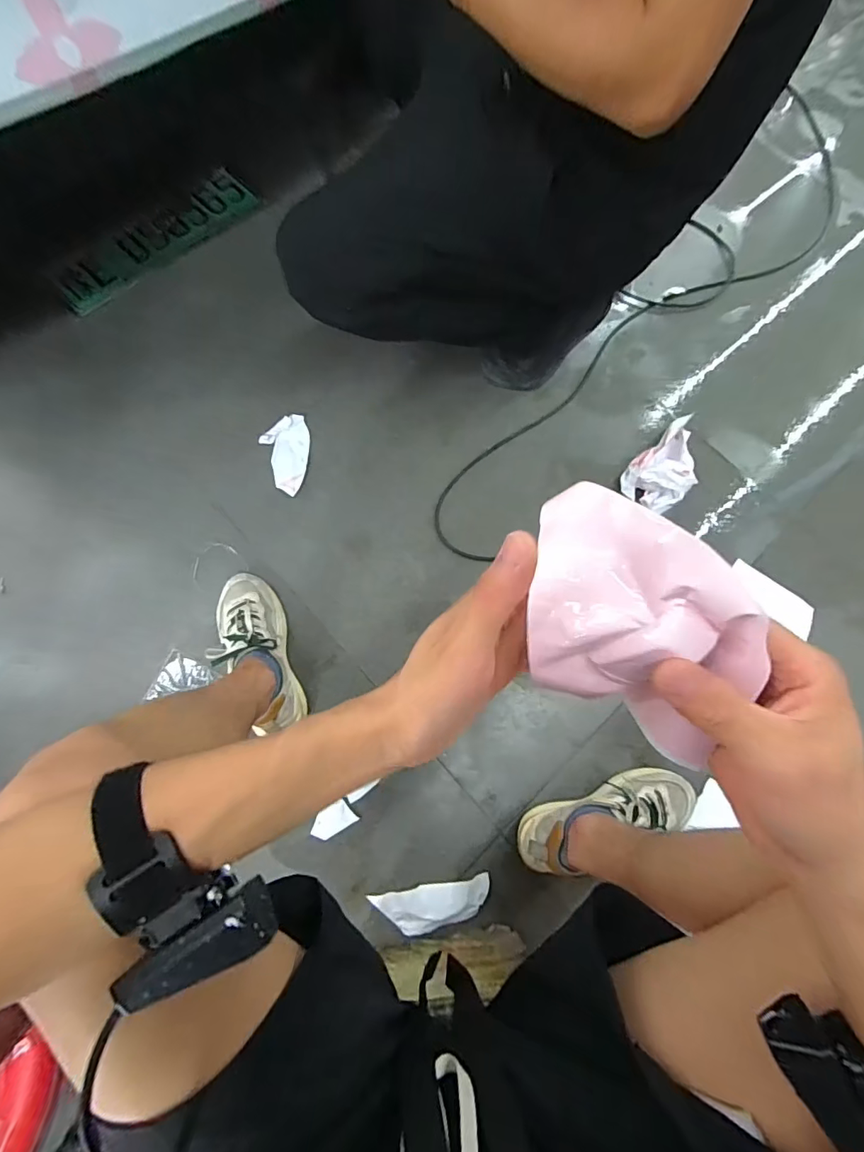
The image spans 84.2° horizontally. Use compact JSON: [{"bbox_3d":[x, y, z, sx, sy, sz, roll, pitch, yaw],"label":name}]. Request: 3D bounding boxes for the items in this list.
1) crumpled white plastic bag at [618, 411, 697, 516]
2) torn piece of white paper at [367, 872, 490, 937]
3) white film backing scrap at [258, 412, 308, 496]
[{"bbox_3d":[0.430,-0.199,0.857,0.180,0.060,0.102,-41,79,-12],"label":"crumpled white plastic bag"},{"bbox_3d":[0.003,0.485,0.702,0.170,0.007,0.059,-12,77,-4],"label":"torn piece of white paper"},{"bbox_3d":[-0.275,-0.230,0.896,0.084,0.020,0.164,-1,76,-1],"label":"white film backing scrap"}]

